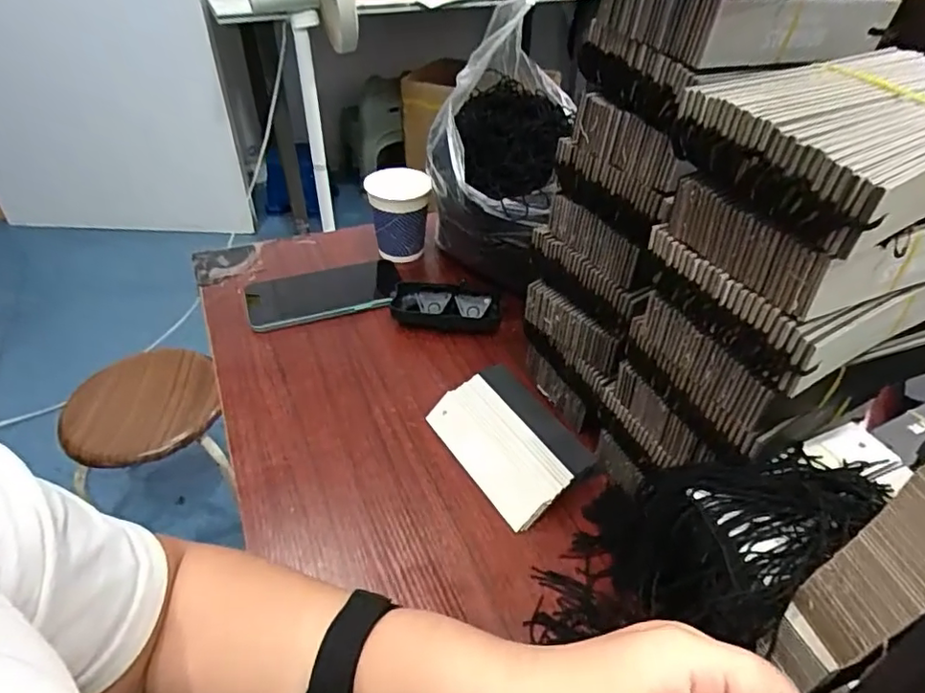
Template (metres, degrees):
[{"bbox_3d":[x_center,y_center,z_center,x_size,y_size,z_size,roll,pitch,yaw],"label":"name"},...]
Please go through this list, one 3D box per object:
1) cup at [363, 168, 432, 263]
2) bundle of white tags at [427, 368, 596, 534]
[{"bbox_3d":[-0.071,-0.148,0.649,0.070,0.083,0.067,1,40,0],"label":"cup"},{"bbox_3d":[0.034,0.073,0.449,0.074,0.029,0.126,-23,46,-26],"label":"bundle of white tags"}]

